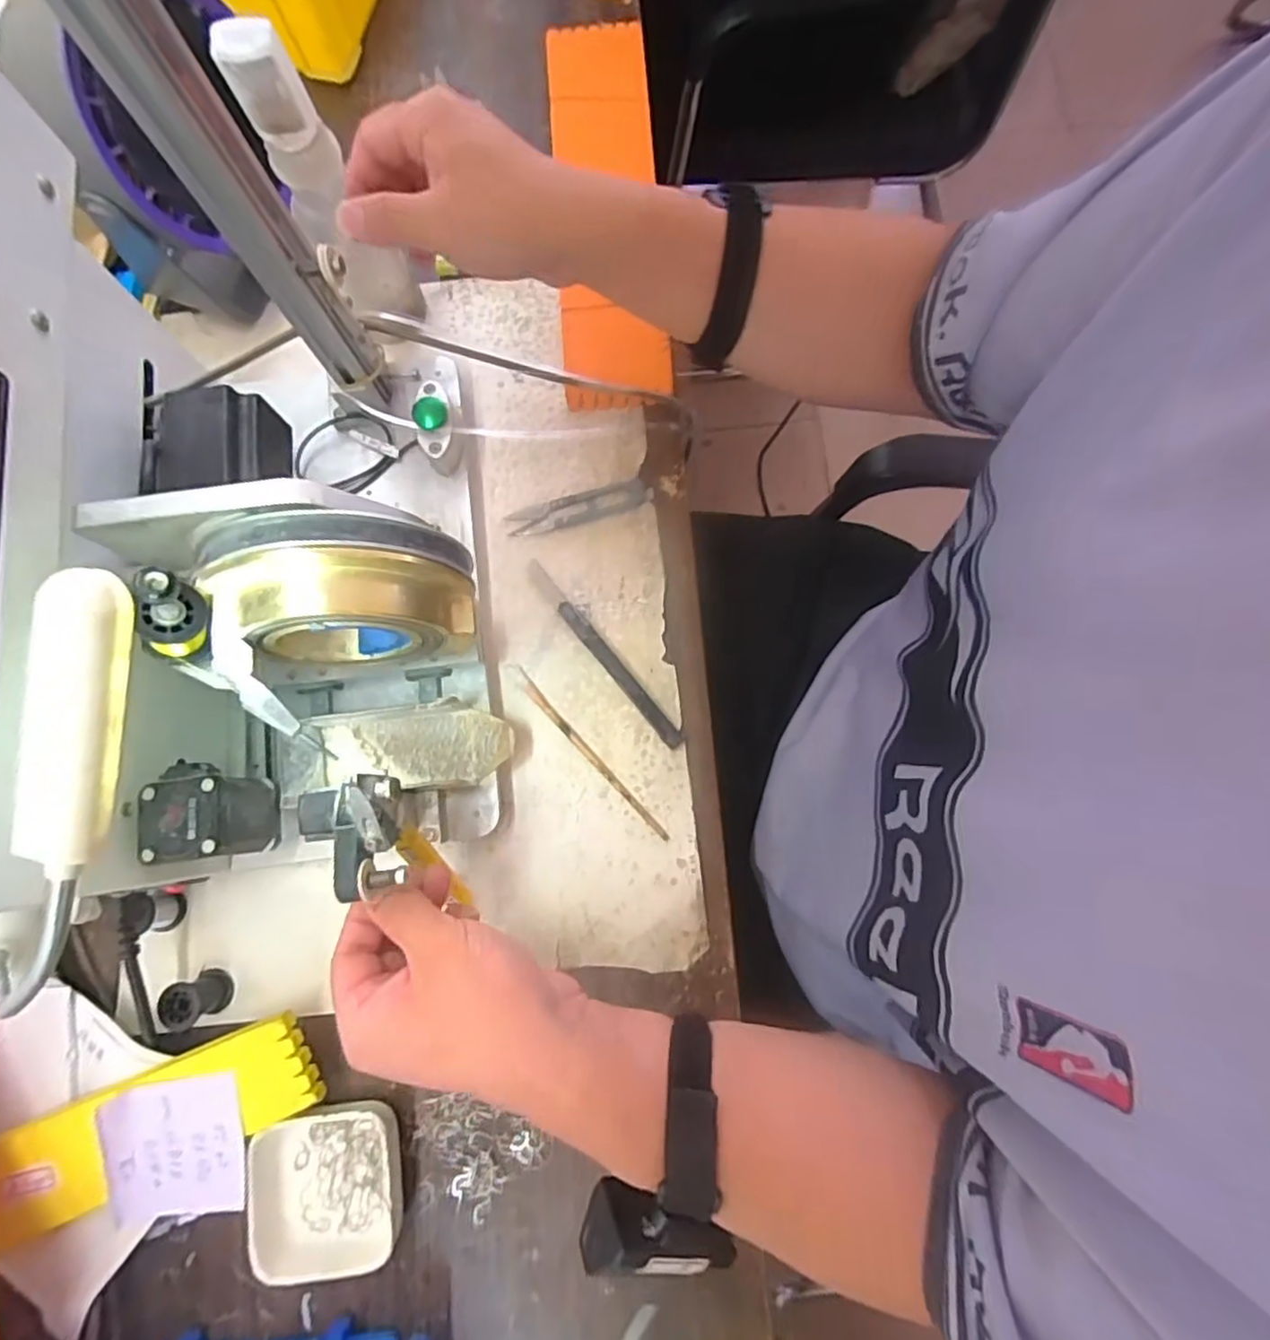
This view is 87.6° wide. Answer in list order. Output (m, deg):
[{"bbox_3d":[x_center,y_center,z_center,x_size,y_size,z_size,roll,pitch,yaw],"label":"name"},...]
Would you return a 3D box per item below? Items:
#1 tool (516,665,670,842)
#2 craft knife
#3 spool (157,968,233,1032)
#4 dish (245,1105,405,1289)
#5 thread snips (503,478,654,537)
[{"bbox_3d":[-0.032,0.058,0.450,0.010,0.006,0.150,-41,81,-7],"label":"tool"},{"bbox_3d":[-0.025,-0.013,0.467,0.015,0.008,0.167,-39,81,-6],"label":"craft knife"},{"bbox_3d":[-0.273,0.205,0.412,0.026,0.037,0.027,0,79,1],"label":"spool"},{"bbox_3d":[-0.182,0.303,0.390,0.089,0.027,0.088,-4,79,0],"label":"dish"},{"bbox_3d":[-0.041,-0.121,0.491,0.108,0.006,0.022,-15,79,-2],"label":"thread snips"}]

